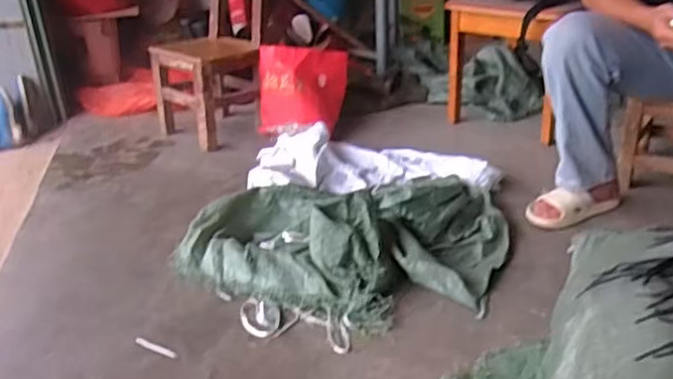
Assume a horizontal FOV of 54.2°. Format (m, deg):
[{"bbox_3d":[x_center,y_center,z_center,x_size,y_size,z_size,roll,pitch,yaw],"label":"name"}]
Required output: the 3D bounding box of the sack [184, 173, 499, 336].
[{"bbox_3d":[0.044,0.046,1.606,0.707,0.169,0.666,6,28,19],"label":"sack"}]

